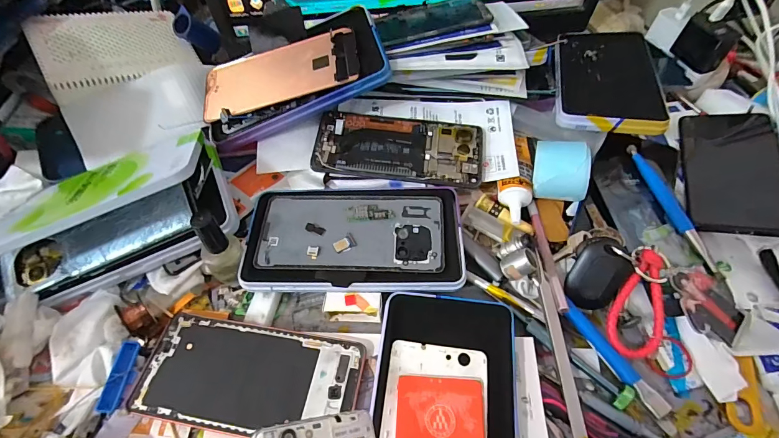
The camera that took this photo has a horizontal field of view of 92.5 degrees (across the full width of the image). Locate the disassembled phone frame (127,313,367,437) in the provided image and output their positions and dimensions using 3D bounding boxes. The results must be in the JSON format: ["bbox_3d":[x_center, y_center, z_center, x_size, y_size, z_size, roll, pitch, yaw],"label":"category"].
[{"bbox_3d":[-0.103,0.118,0.279,0.160,0.010,0.073,7,55,7],"label":"disassembled phone frame"}]

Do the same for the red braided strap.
[{"bbox_3d":[0.194,0.064,0.293,0.037,0.009,0.086,14,73,7],"label":"red braided strap"}]

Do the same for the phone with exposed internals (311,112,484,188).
[{"bbox_3d":[0.009,-0.071,0.367,0.162,0.008,0.074,6,65,3],"label":"phone with exposed internals"}]

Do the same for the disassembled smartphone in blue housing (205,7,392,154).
[{"bbox_3d":[-0.095,-0.138,0.370,0.181,0.017,0.099,-16,69,9],"label":"disassembled smartphone in blue housing"}]

